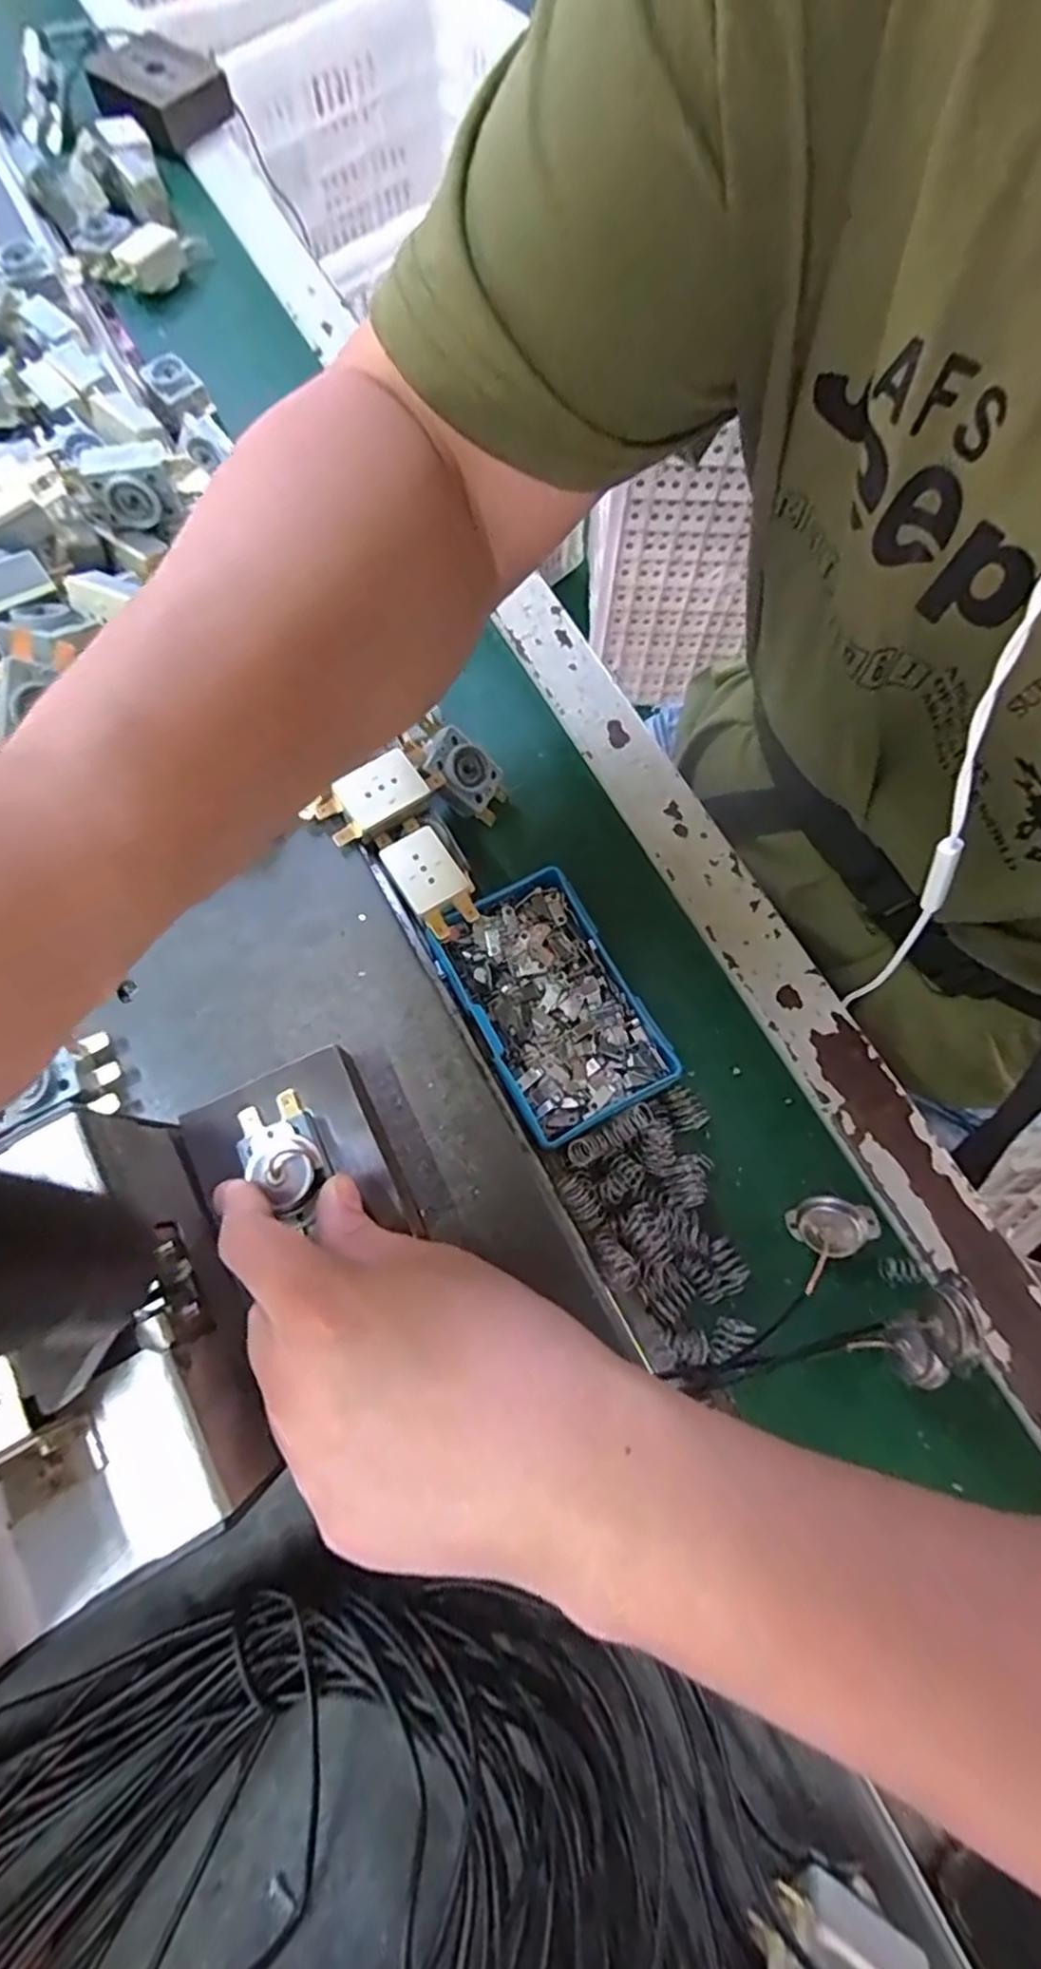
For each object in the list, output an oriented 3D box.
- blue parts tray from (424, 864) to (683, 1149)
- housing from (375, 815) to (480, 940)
[{"bbox_3d":[0.013,0.009,0.329,0.070,0.023,0.112,-28,75,-9],"label":"blue parts tray"},{"bbox_3d":[-0.041,-0.051,0.330,0.033,0.014,0.056,-31,75,-9],"label":"housing"}]

